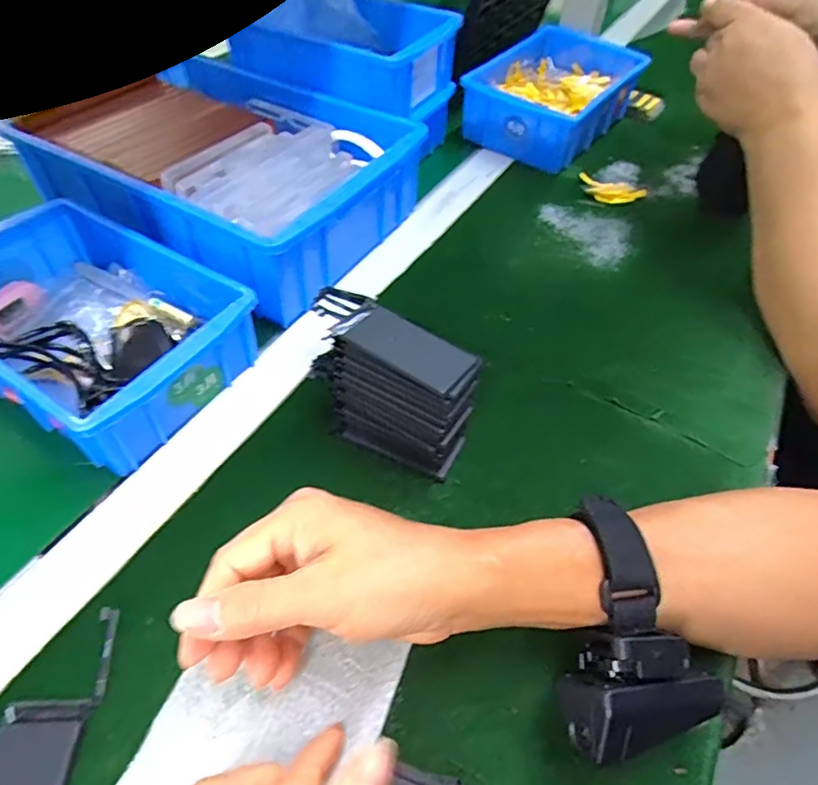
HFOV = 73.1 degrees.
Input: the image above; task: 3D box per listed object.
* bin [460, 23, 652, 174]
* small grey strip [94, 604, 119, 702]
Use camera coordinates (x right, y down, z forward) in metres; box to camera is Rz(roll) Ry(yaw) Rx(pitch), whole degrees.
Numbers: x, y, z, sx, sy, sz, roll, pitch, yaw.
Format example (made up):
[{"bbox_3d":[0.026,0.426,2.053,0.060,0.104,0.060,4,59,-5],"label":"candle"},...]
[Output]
[{"bbox_3d":[0.163,-0.334,0.626,0.134,0.070,0.203,33,56,21],"label":"bin"},{"bbox_3d":[-0.149,0.128,0.270,0.010,0.005,0.042,-2,64,-7],"label":"small grey strip"}]

